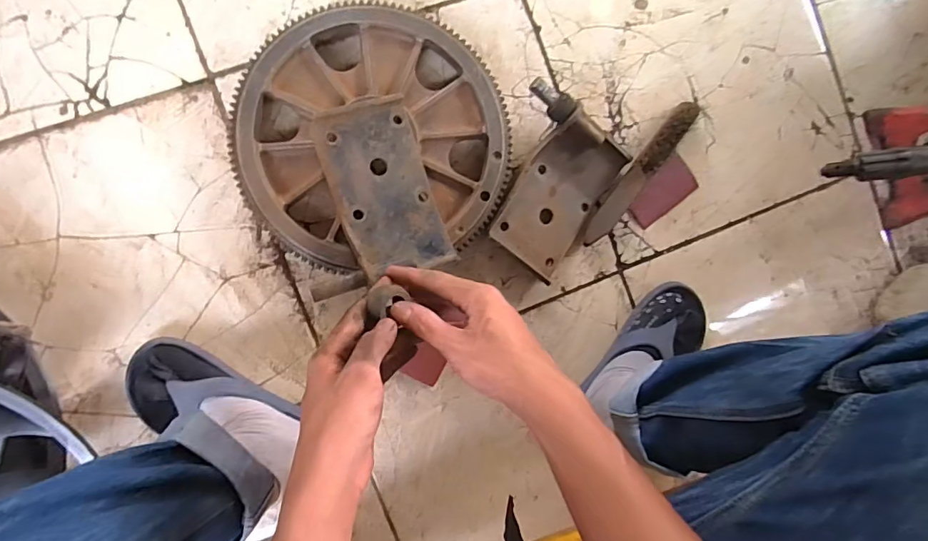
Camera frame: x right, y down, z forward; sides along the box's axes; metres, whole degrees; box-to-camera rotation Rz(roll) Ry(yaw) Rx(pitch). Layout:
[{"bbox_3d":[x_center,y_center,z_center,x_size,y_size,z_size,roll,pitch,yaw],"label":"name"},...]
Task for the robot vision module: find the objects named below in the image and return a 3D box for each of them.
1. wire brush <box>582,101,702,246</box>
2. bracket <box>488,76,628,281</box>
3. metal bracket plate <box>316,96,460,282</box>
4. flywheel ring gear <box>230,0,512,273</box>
[{"bbox_3d":[0.235,-0.130,0.659,0.033,0.037,0.229,35,87,-8],"label":"wire brush"},{"bbox_3d":[0.103,-0.108,0.626,0.162,0.053,0.198,34,87,-8],"label":"bracket"},{"bbox_3d":[-0.087,-0.093,0.565,0.115,0.027,0.192,-18,93,-18],"label":"metal bracket plate"},{"bbox_3d":[-0.105,-0.160,0.597,0.313,0.065,0.288,0,92,-8],"label":"flywheel ring gear"}]

